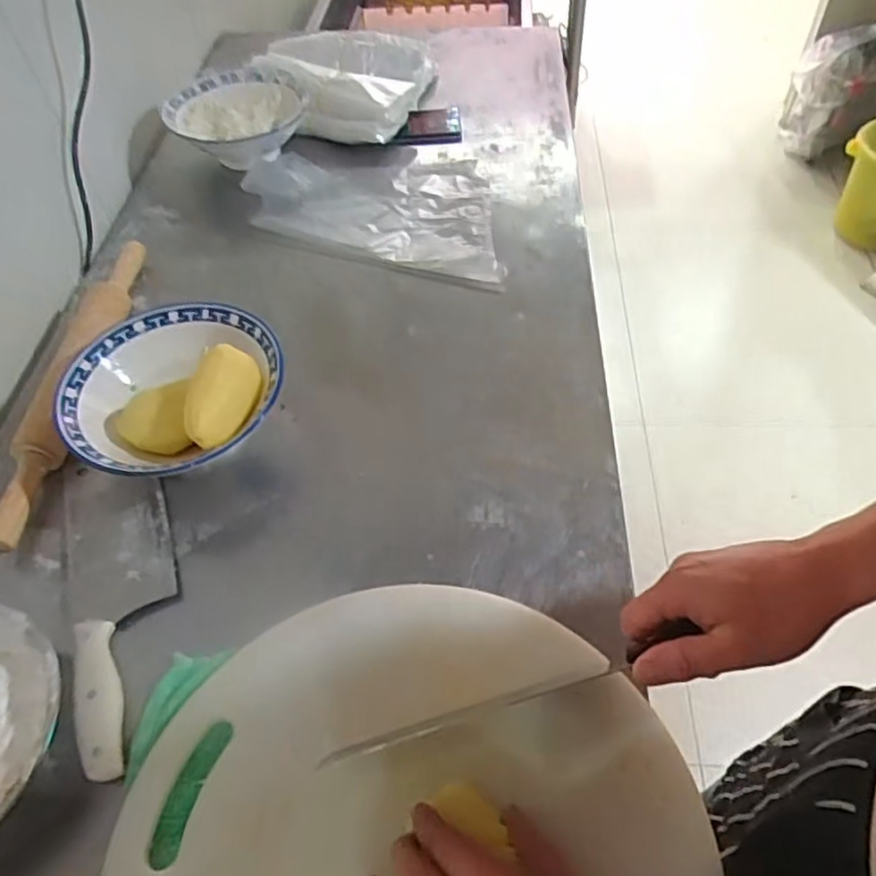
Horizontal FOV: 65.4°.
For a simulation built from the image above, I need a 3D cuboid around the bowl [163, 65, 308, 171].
[{"bbox_3d":[-0.268,-0.430,0.929,0.177,0.076,0.152,-4,52,1],"label":"bowl"}]

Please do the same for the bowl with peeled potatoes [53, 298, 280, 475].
[{"bbox_3d":[-0.237,-0.042,0.615,0.179,0.084,0.188,0,51,0],"label":"bowl with peeled potatoes"}]

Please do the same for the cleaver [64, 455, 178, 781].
[{"bbox_3d":[-0.254,0.118,0.547,0.080,0.017,0.278,-17,53,-13],"label":"cleaver"}]

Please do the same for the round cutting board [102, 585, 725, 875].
[{"bbox_3d":[-0.022,0.262,0.428,0.351,0.043,0.359,0,51,0],"label":"round cutting board"}]

